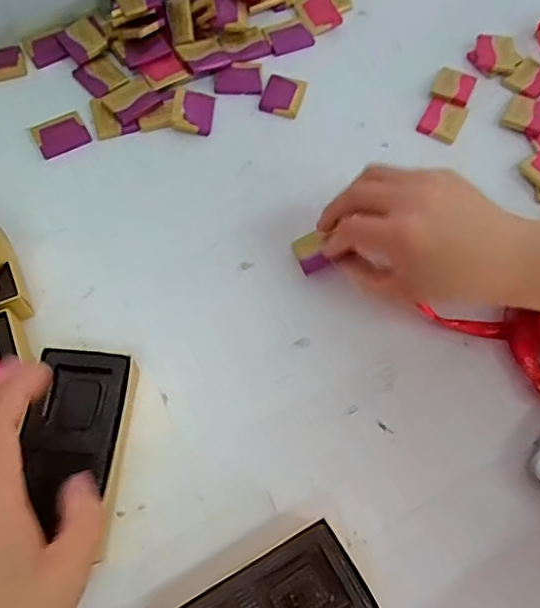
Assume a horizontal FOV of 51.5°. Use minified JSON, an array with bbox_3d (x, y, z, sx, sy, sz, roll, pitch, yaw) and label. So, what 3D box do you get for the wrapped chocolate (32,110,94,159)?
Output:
[{"bbox_3d":[-0.164,-0.134,0.439,0.039,0.004,0.033,-28,68,-14],"label":"wrapped chocolate"}]

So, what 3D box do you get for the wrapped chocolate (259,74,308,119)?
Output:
[{"bbox_3d":[0.011,-0.172,0.460,0.032,0.004,0.041,17,65,6],"label":"wrapped chocolate"}]

